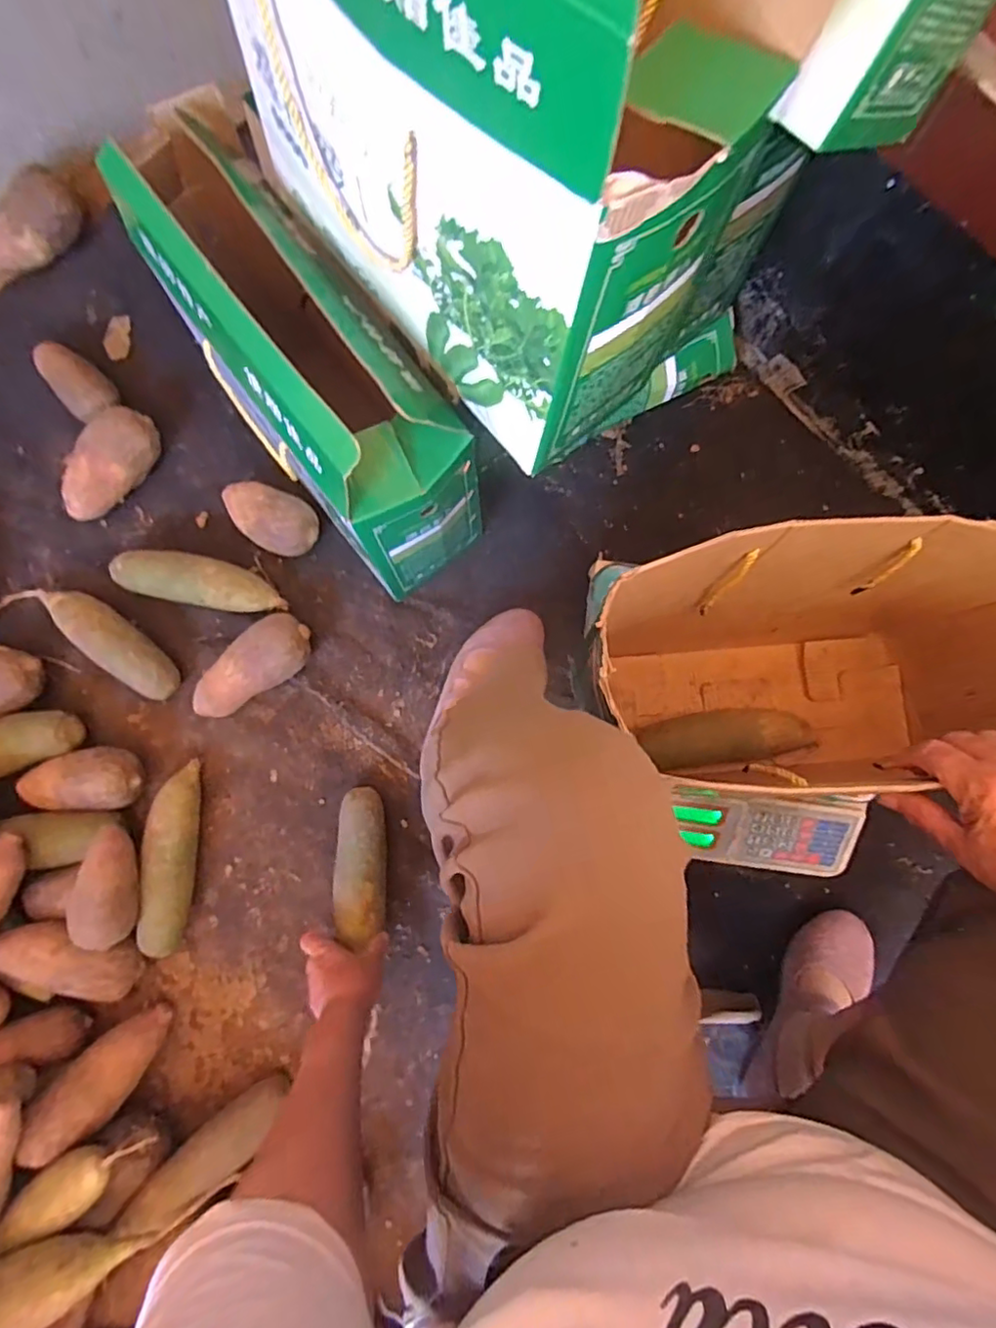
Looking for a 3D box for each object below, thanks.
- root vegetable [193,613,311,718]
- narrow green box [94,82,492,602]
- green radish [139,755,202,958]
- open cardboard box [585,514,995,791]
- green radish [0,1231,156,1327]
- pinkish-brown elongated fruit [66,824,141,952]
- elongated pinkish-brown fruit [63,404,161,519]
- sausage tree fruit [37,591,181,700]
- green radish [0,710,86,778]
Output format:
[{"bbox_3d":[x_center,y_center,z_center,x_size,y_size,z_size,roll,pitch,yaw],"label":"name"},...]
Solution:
[{"bbox_3d":[-0.296,0.004,0.728,0.154,0.061,0.064,-31,81,-5],"label":"root vegetable"},{"bbox_3d":[-0.173,-0.278,0.634,0.139,0.347,0.356,-37,81,-6],"label":"narrow green box"},{"bbox_3d":[-0.374,0.221,0.698,0.049,0.056,0.210,-2,79,0],"label":"green radish"},{"bbox_3d":[0.266,0.005,0.532,0.385,0.269,0.171,-4,79,0],"label":"open cardboard box"},{"bbox_3d":[-0.416,0.538,0.512,0.189,0.057,0.054,-18,80,-3],"label":"green radish"},{"bbox_3d":[-0.416,0.237,0.647,0.053,0.048,0.119,0,79,0],"label":"pinkish-brown elongated fruit"},{"bbox_3d":[-0.492,-0.250,0.766,0.065,0.062,0.153,31,81,6],"label":"elongated pinkish-brown fruit"},{"bbox_3d":[-0.474,-0.034,0.728,0.198,0.065,0.059,42,82,7],"label":"sausage tree fruit"},{"bbox_3d":[-0.566,0.097,0.717,0.147,0.056,0.067,-18,80,-3],"label":"green radish"}]

